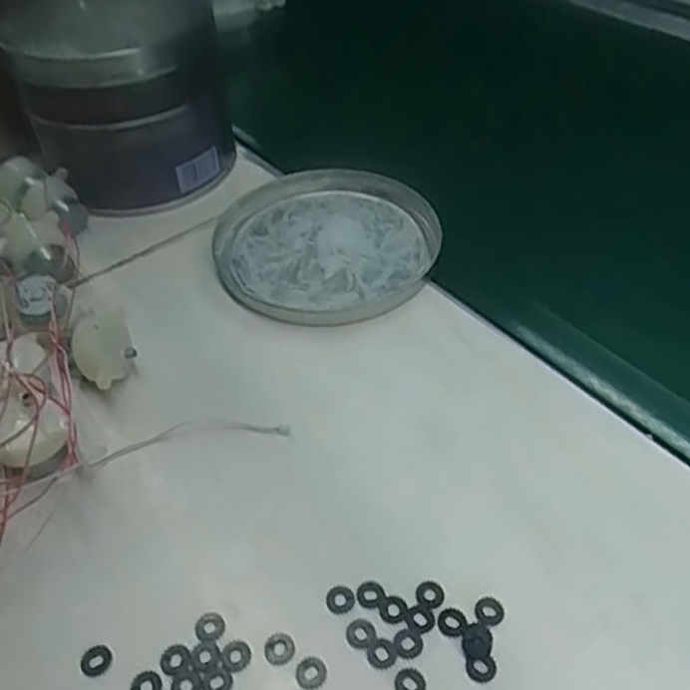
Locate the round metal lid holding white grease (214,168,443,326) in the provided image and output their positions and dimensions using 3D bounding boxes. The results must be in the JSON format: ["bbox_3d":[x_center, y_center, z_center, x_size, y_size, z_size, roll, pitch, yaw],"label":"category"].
[{"bbox_3d":[-0.010,-0.064,0.415,0.130,0.012,0.137,-1,45,1],"label":"round metal lid holding white grease"}]

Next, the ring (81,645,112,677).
[{"bbox_3d":[-0.089,0.112,0.247,0.011,0.004,0.010,-1,45,1],"label":"ring"}]

